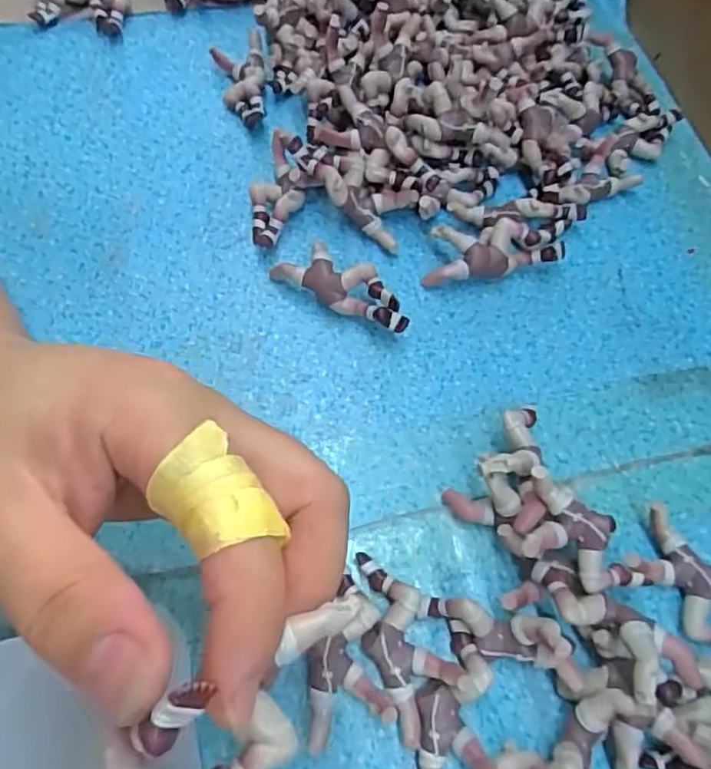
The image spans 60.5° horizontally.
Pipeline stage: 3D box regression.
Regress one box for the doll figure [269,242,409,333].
[{"bbox_3d":[-0.005,-0.042,0.266,0.065,0.020,0.021,25,65,9],"label":"doll figure"}]

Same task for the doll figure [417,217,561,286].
[{"bbox_3d":[0.063,-0.060,0.277,0.061,0.022,0.026,0,64,-4],"label":"doll figure"}]

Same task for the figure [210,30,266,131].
[{"bbox_3d":[-0.062,-0.164,0.327,0.027,0.019,0.054,-4,64,-6],"label":"figure"}]

